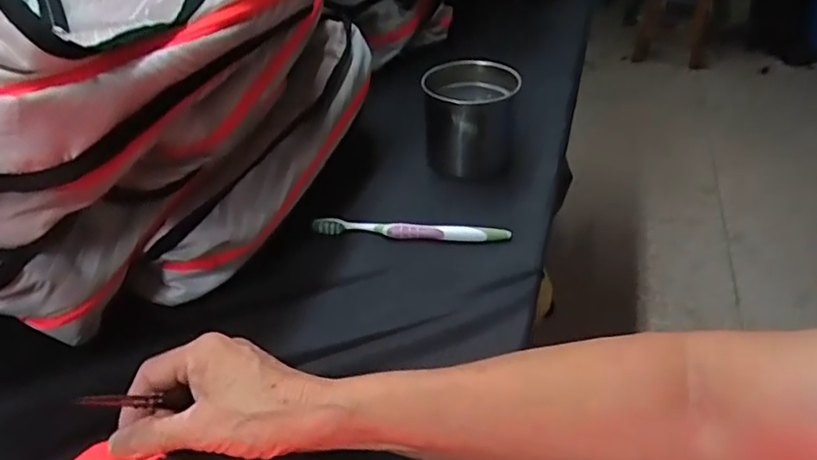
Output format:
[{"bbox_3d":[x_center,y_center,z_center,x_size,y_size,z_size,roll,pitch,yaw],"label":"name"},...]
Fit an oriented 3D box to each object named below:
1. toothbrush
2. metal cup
[{"bbox_3d":[0.002,0.002,0.547,0.184,0.022,0.013,1,35,8],"label":"toothbrush"},{"bbox_3d":[0.068,-0.121,0.639,0.098,0.102,0.101,-1,39,1],"label":"metal cup"}]

